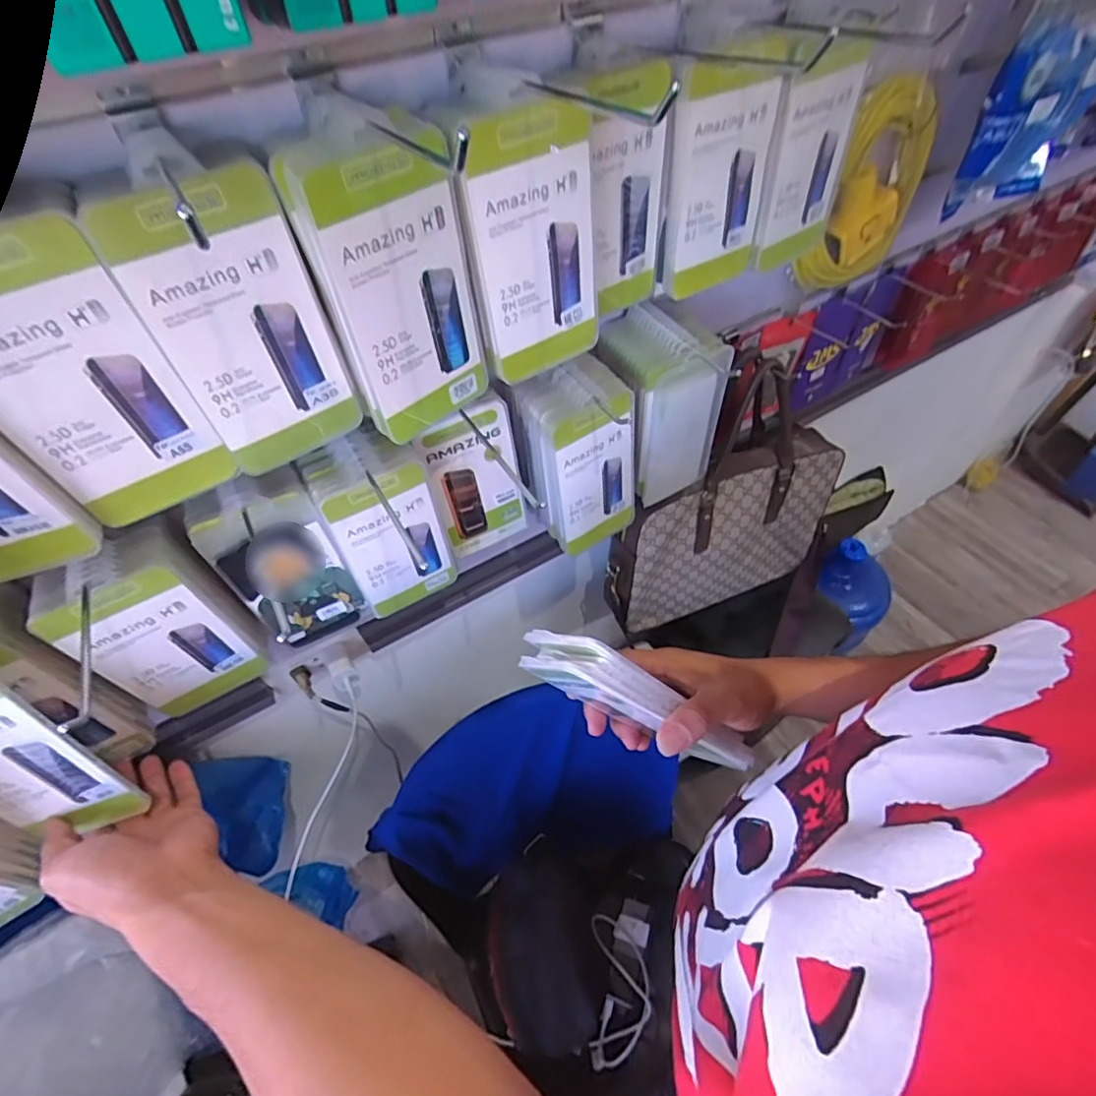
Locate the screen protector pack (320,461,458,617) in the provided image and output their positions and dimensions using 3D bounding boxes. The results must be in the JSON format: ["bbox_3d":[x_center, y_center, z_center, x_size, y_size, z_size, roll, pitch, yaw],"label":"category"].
[{"bbox_3d":[-0.131,-0.003,0.484,0.091,0.163,0.020,-30,57,-19],"label":"screen protector pack"}]

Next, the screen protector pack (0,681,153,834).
[{"bbox_3d":[-0.366,0.148,0.377,0.085,0.158,0.007,-19,37,-2],"label":"screen protector pack"}]

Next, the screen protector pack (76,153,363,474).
[{"bbox_3d":[-0.175,-0.124,0.323,0.086,0.164,0.014,-32,57,-20],"label":"screen protector pack"}]

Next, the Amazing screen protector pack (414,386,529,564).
[{"bbox_3d":[-0.066,-0.062,0.530,0.086,0.171,0.019,-30,56,-19],"label":"Amazing screen protector pack"}]

